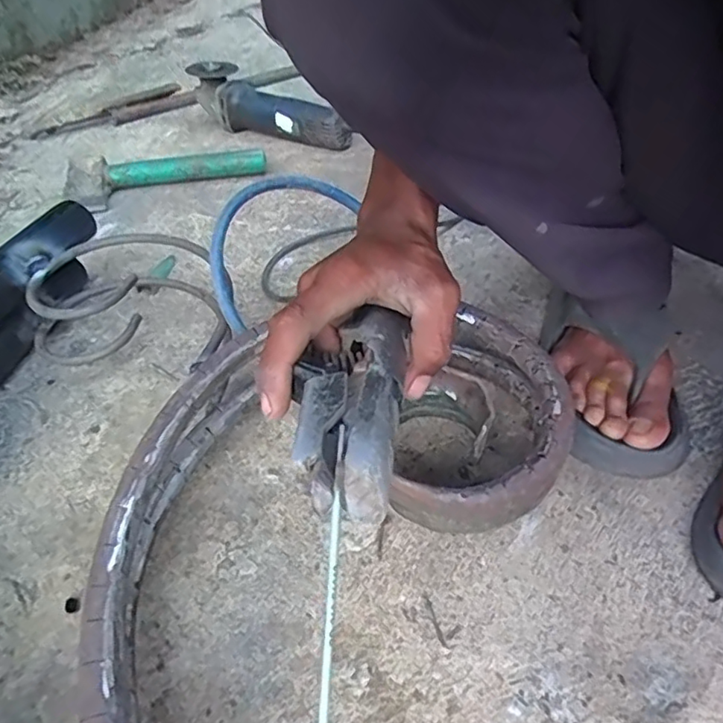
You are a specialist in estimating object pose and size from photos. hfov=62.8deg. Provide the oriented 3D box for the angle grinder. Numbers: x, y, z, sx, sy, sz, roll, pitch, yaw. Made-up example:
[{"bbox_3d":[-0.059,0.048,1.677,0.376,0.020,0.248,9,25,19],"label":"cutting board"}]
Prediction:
[{"bbox_3d":[-0.148,-0.384,0.907,0.286,0.091,0.071,26,50,28],"label":"angle grinder"}]

